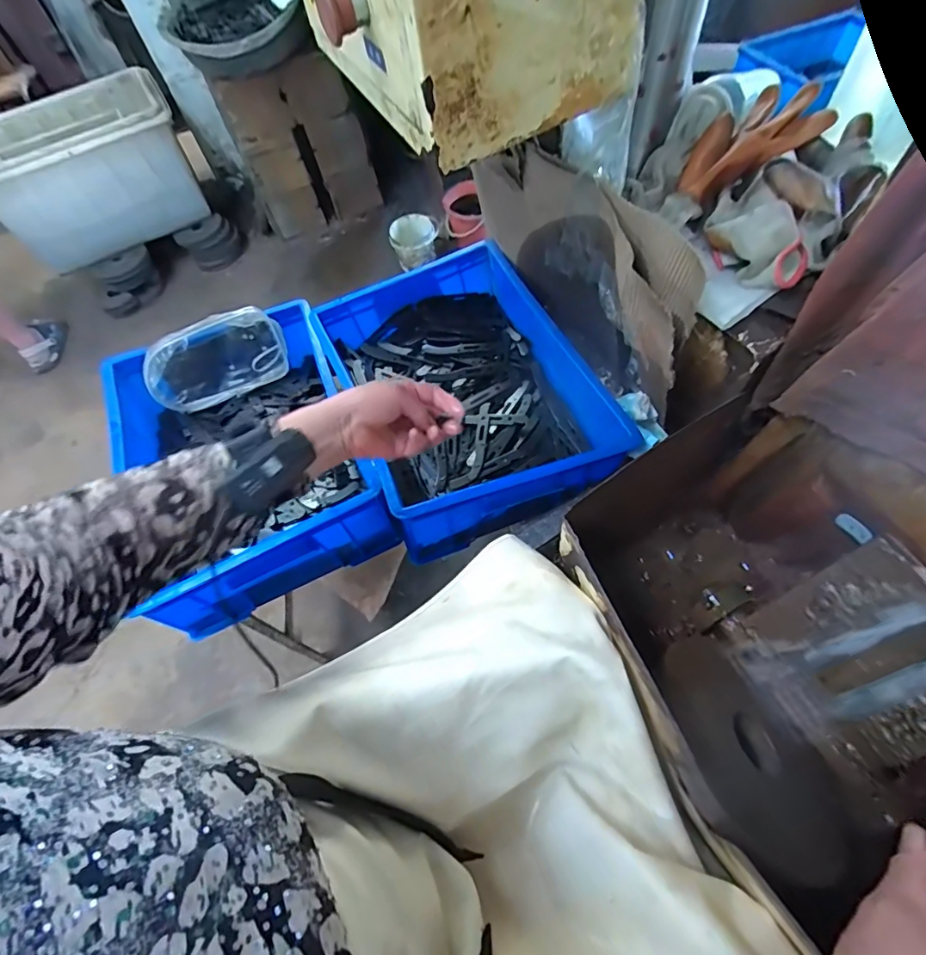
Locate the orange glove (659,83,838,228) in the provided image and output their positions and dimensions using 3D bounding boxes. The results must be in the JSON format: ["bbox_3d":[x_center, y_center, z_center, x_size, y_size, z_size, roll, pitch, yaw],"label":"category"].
[{"bbox_3d":[0.266,-0.315,0.495,0.172,0.035,0.082,-39,66,2],"label":"orange glove"}]

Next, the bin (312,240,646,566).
[{"bbox_3d":[-0.008,-0.131,0.692,0.288,0.109,0.410,-22,63,-7],"label":"bin"}]

